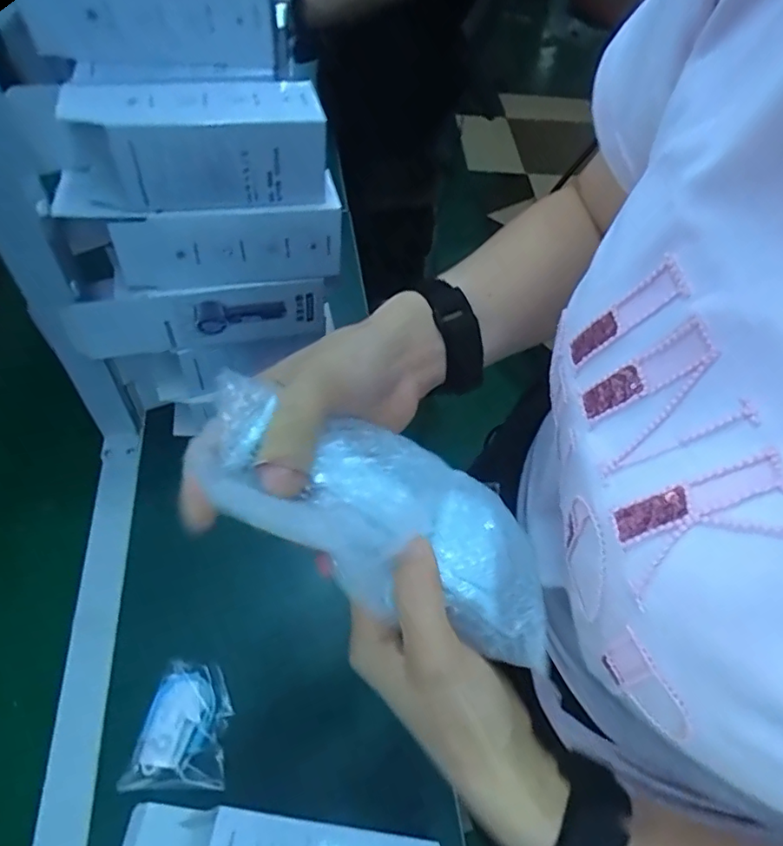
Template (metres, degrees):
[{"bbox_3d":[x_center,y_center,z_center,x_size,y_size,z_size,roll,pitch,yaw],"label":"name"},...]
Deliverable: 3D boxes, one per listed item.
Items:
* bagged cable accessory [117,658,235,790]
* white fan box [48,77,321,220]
[{"bbox_3d":[-0.177,0.260,0.482,0.077,0.016,0.096,5,53,-1],"label":"bagged cable accessory"},{"bbox_3d":[-0.161,-0.223,0.448,0.209,0.078,0.082,-11,55,-13],"label":"white fan box"}]

